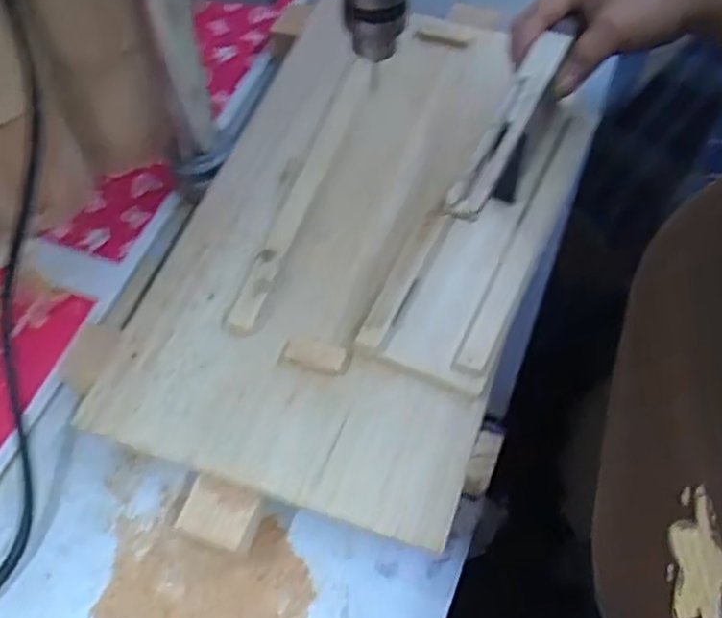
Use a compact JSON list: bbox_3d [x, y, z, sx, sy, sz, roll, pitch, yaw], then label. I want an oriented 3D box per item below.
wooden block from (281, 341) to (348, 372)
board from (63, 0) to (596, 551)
[{"bbox_3d":[-0.027,0.027,0.432,0.035,0.006,0.015,13,60,7],"label":"wooden block"},{"bbox_3d":[0.000,-0.051,0.491,0.233,0.041,0.398,18,61,10],"label":"board"}]

